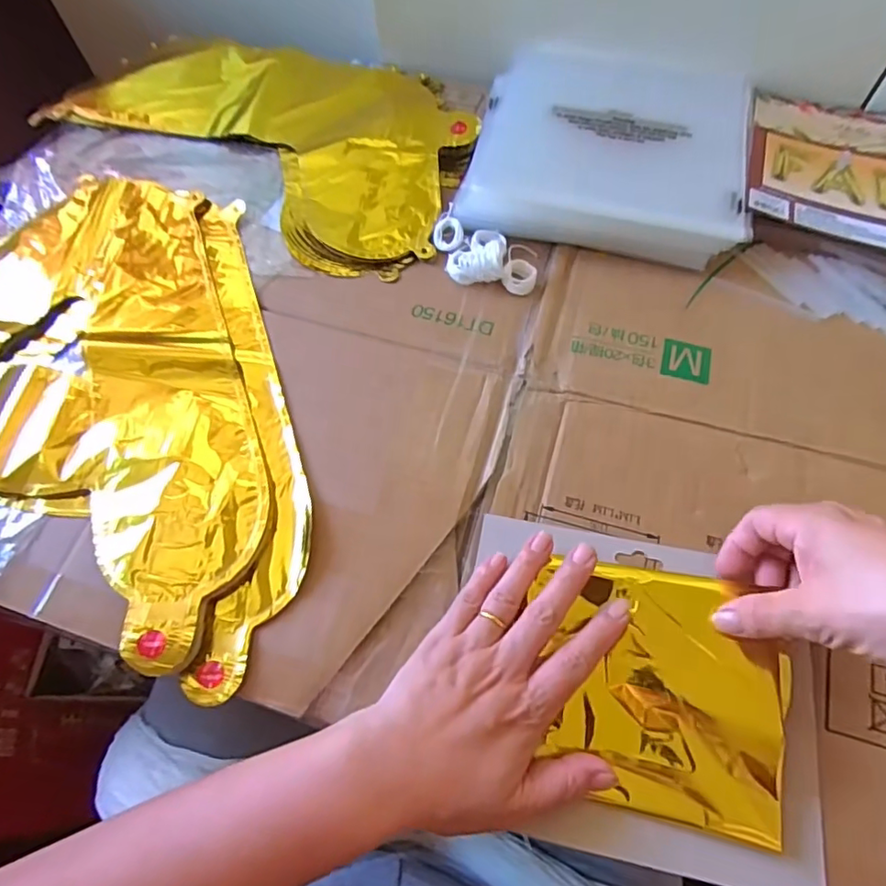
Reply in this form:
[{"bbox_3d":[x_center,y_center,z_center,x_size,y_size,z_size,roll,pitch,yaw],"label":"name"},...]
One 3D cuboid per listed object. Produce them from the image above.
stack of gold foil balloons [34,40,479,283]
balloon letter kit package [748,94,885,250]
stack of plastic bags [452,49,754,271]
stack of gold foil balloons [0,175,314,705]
[{"bbox_3d":[-0.171,-0.307,0.533,0.426,0.014,0.247,24,67,13],"label":"stack of gold foil balloons"},{"bbox_3d":[0.352,-0.223,0.456,0.194,0.009,0.172,16,63,7],"label":"balloon letter kit package"},{"bbox_3d":[0.145,-0.260,0.482,0.221,0.030,0.233,11,64,8],"label":"stack of plastic bags"},{"bbox_3d":[-0.266,-0.058,0.407,0.418,0.015,0.344,13,65,9],"label":"stack of gold foil balloons"}]

